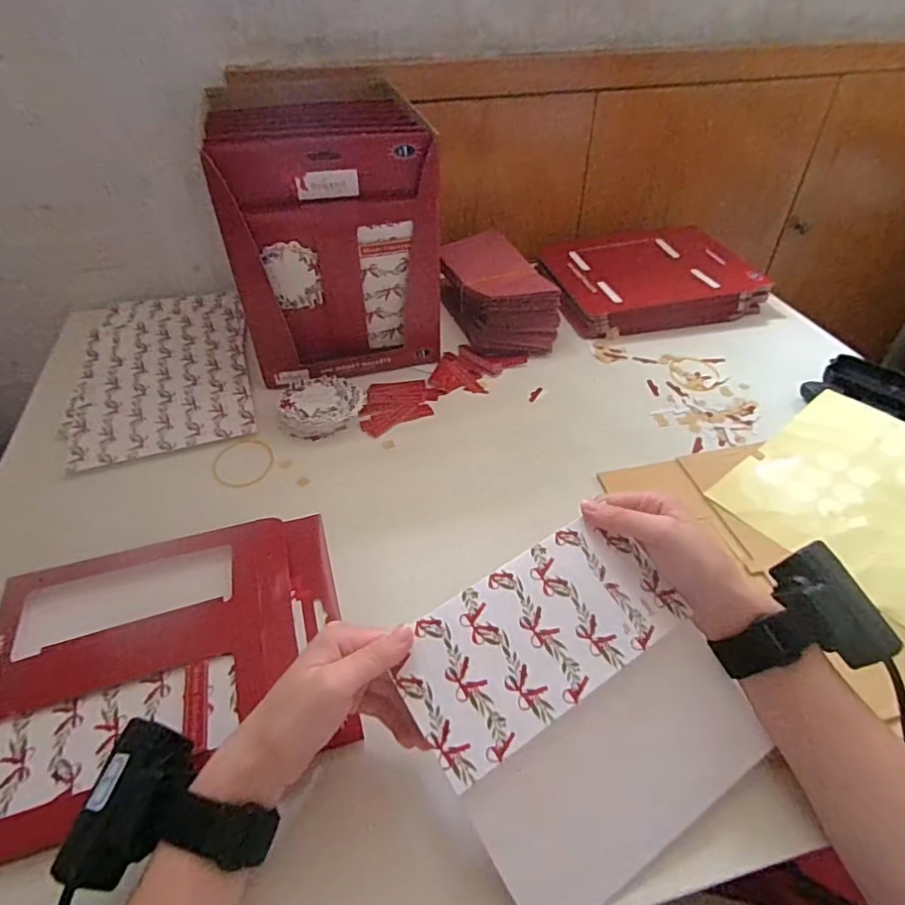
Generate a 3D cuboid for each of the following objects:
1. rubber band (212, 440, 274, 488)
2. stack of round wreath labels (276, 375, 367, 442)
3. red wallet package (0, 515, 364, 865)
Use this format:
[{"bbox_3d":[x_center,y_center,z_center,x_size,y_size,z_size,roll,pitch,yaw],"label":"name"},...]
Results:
[{"bbox_3d":[-0.198,0.010,0.524,0.055,0.004,0.060,2,46,-2],"label":"rubber band"},{"bbox_3d":[-0.136,-0.047,0.566,0.083,0.027,0.077,-20,45,-21],"label":"stack of round wreath labels"},{"bbox_3d":[-0.197,0.136,0.379,0.232,0.017,0.182,-13,43,-14],"label":"red wallet package"}]

